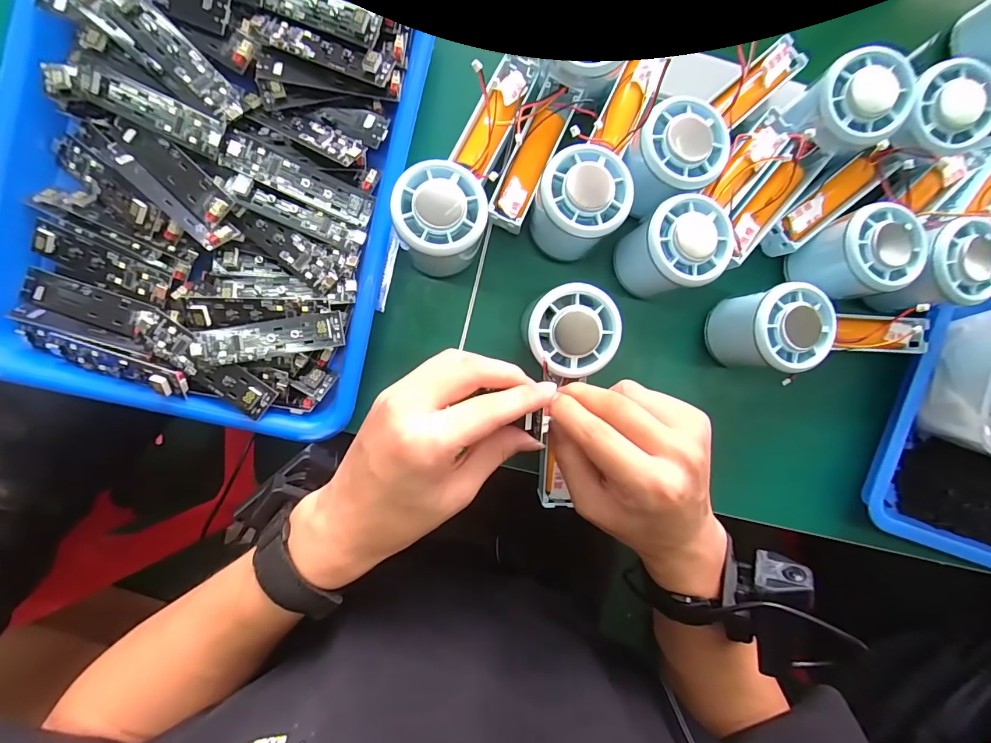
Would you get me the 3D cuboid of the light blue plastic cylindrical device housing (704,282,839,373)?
[{"bbox_3d":[0.188,-0.029,0.298,0.060,0.063,0.055,0,91,-4],"label":"light blue plastic cylindrical device housing"}]

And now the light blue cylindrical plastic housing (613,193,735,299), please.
[{"bbox_3d":[0.118,-0.082,0.292,0.057,0.060,0.054,0,91,-4],"label":"light blue cylindrical plastic housing"}]

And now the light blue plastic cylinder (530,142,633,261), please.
[{"bbox_3d":[0.054,-0.111,0.289,0.055,0.062,0.058,0,91,-4],"label":"light blue plastic cylinder"}]

